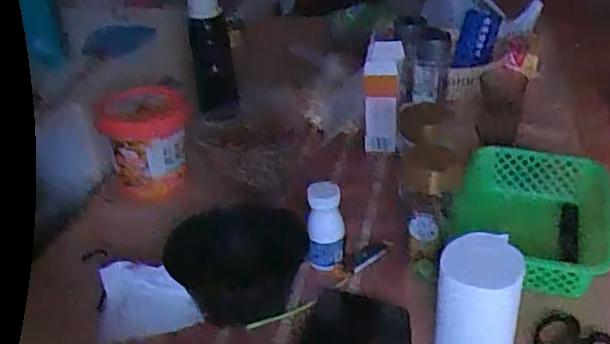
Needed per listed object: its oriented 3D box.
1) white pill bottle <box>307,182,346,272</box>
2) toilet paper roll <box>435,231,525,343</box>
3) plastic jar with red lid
[{"bbox_3d":[0.026,0.068,0.789,0.040,0.111,0.040,3,33,11],"label":"white pill bottle"},{"bbox_3d":[0.178,0.136,0.658,0.077,0.136,0.084,-3,32,2],"label":"toilet paper roll"},{"bbox_3d":[-0.244,-0.050,0.999,0.135,0.127,0.160,-13,33,-13],"label":"plastic jar with red lid"}]

